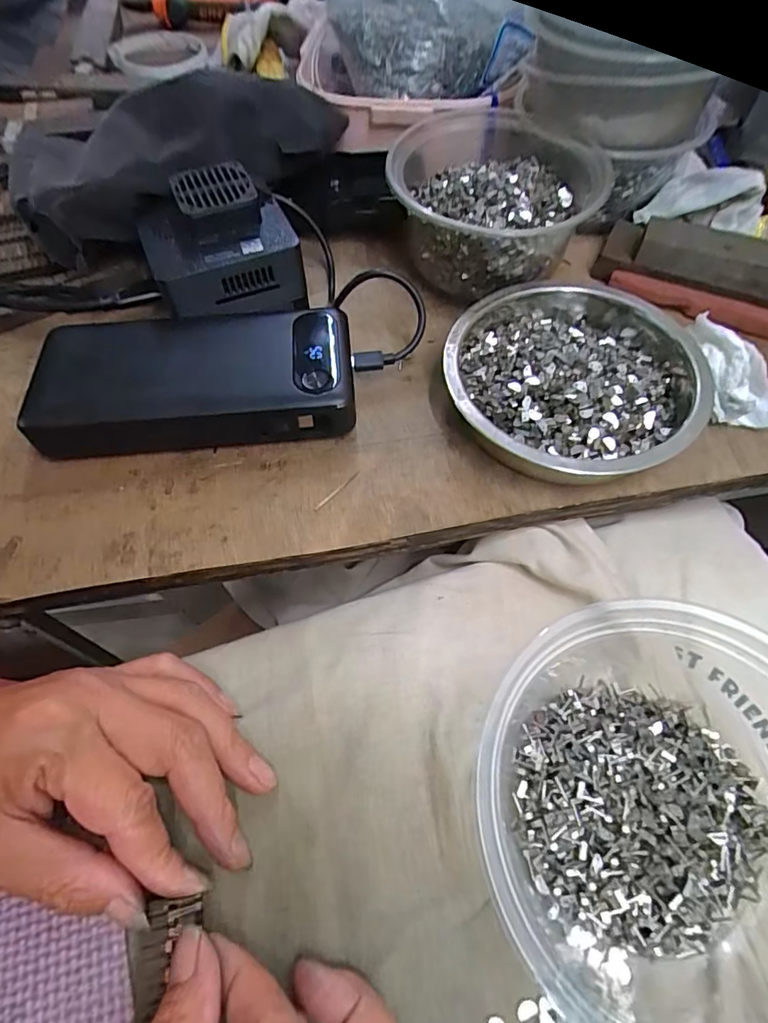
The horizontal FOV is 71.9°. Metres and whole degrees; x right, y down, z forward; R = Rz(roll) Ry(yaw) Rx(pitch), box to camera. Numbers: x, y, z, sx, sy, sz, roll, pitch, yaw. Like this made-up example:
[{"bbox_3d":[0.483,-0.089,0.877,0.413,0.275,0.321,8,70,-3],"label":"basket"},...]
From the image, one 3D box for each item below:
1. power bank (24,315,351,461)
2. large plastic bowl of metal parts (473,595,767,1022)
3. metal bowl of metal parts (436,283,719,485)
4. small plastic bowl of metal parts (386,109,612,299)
[{"bbox_3d":[-0.093,-0.068,0.267,0.151,0.027,0.071,-4,60,-2],"label":"power bank"},{"bbox_3d":[0.107,0.102,0.185,0.143,0.044,0.132,0,60,0],"label":"large plastic bowl of metal parts"},{"bbox_3d":[0.094,-0.067,0.260,0.122,0.030,0.122,0,60,0],"label":"metal bowl of metal parts"},{"bbox_3d":[0.060,-0.174,0.302,0.110,0.056,0.107,0,60,0],"label":"small plastic bowl of metal parts"}]

